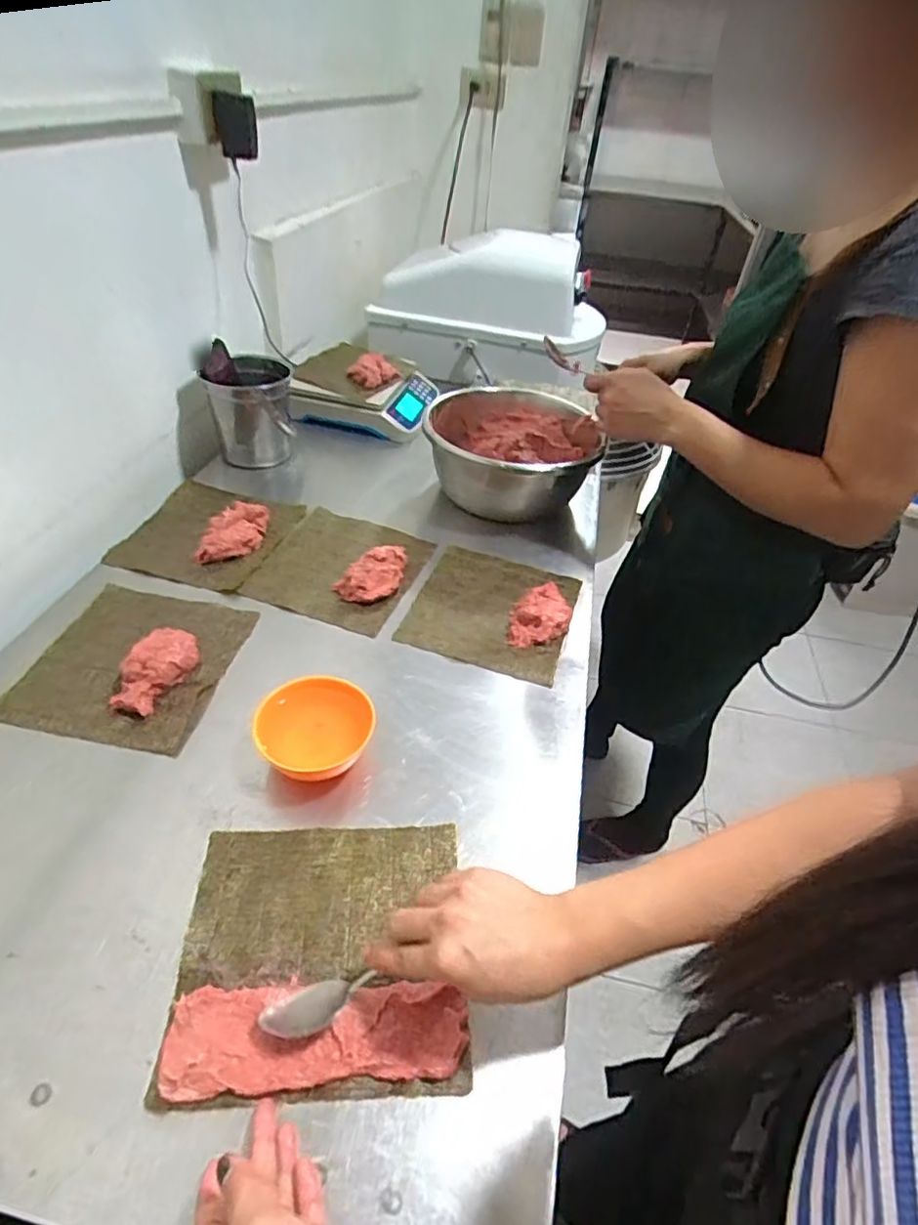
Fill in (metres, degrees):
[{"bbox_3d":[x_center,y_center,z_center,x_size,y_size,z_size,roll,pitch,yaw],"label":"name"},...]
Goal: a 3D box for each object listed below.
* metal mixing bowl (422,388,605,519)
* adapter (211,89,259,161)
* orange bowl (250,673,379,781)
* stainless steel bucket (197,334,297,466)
[{"bbox_3d":[0.074,-0.239,0.939,0.239,0.116,0.256,4,42,-3],"label":"metal mixing bowl"},{"bbox_3d":[-0.309,-0.676,0.852,0.054,0.071,0.026,-6,44,-14],"label":"adapter"},{"bbox_3d":[-0.130,0.107,0.564,0.098,0.060,0.099,4,42,-3],"label":"orange bowl"},{"bbox_3d":[-0.325,-0.323,0.954,0.128,0.138,0.143,-10,45,-17],"label":"stainless steel bucket"}]

